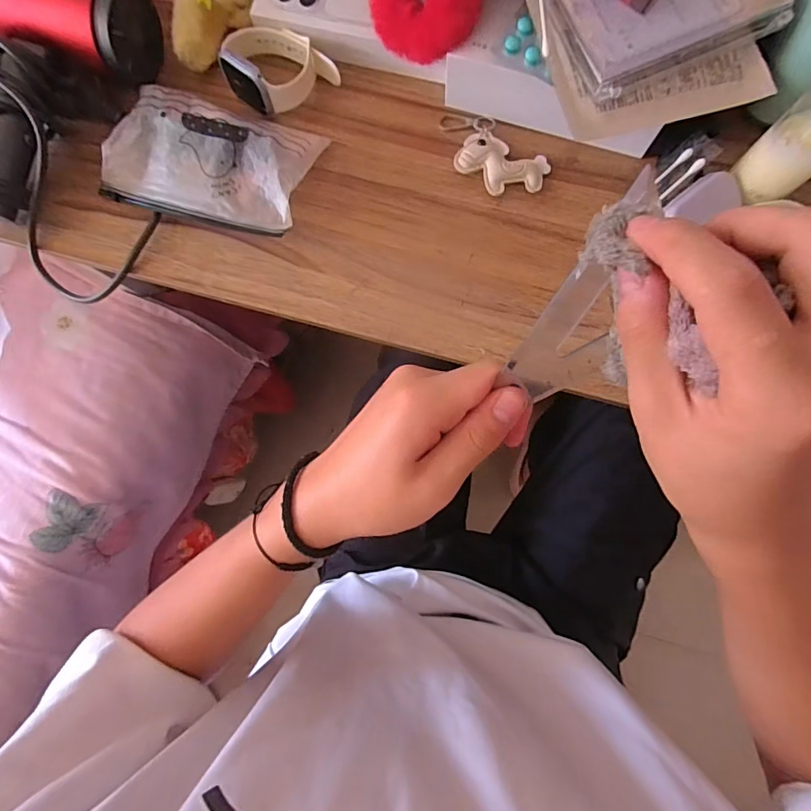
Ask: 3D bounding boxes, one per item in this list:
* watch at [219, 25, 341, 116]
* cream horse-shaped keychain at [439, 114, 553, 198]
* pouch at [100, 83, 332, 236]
[{"bbox_3d":[-0.107,-0.274,0.369,0.071,0.033,0.084,-40,82,-2],"label":"watch"},{"bbox_3d":[0.065,-0.199,0.366,0.095,0.010,0.051,42,87,8],"label":"cream horse-shaped keychain"},{"bbox_3d":[-0.159,-0.193,0.370,0.166,0.028,0.090,15,84,5],"label":"pouch"}]

